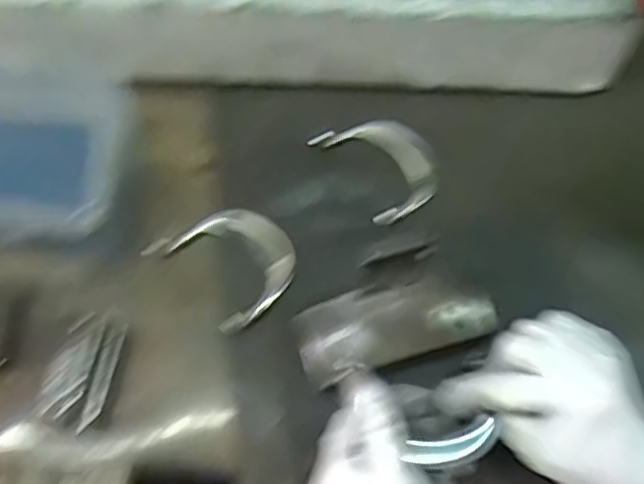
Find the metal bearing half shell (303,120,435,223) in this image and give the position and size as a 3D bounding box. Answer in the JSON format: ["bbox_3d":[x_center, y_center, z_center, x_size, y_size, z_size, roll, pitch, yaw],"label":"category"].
[{"bbox_3d":[0.050,-0.063,0.531,0.079,0.021,0.093,-31,69,-14],"label":"metal bearing half shell"}]

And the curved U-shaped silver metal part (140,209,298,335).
[{"bbox_3d":[-0.064,0.013,0.496,0.091,0.028,0.083,40,71,17],"label":"curved U-shaped silver metal part"}]

